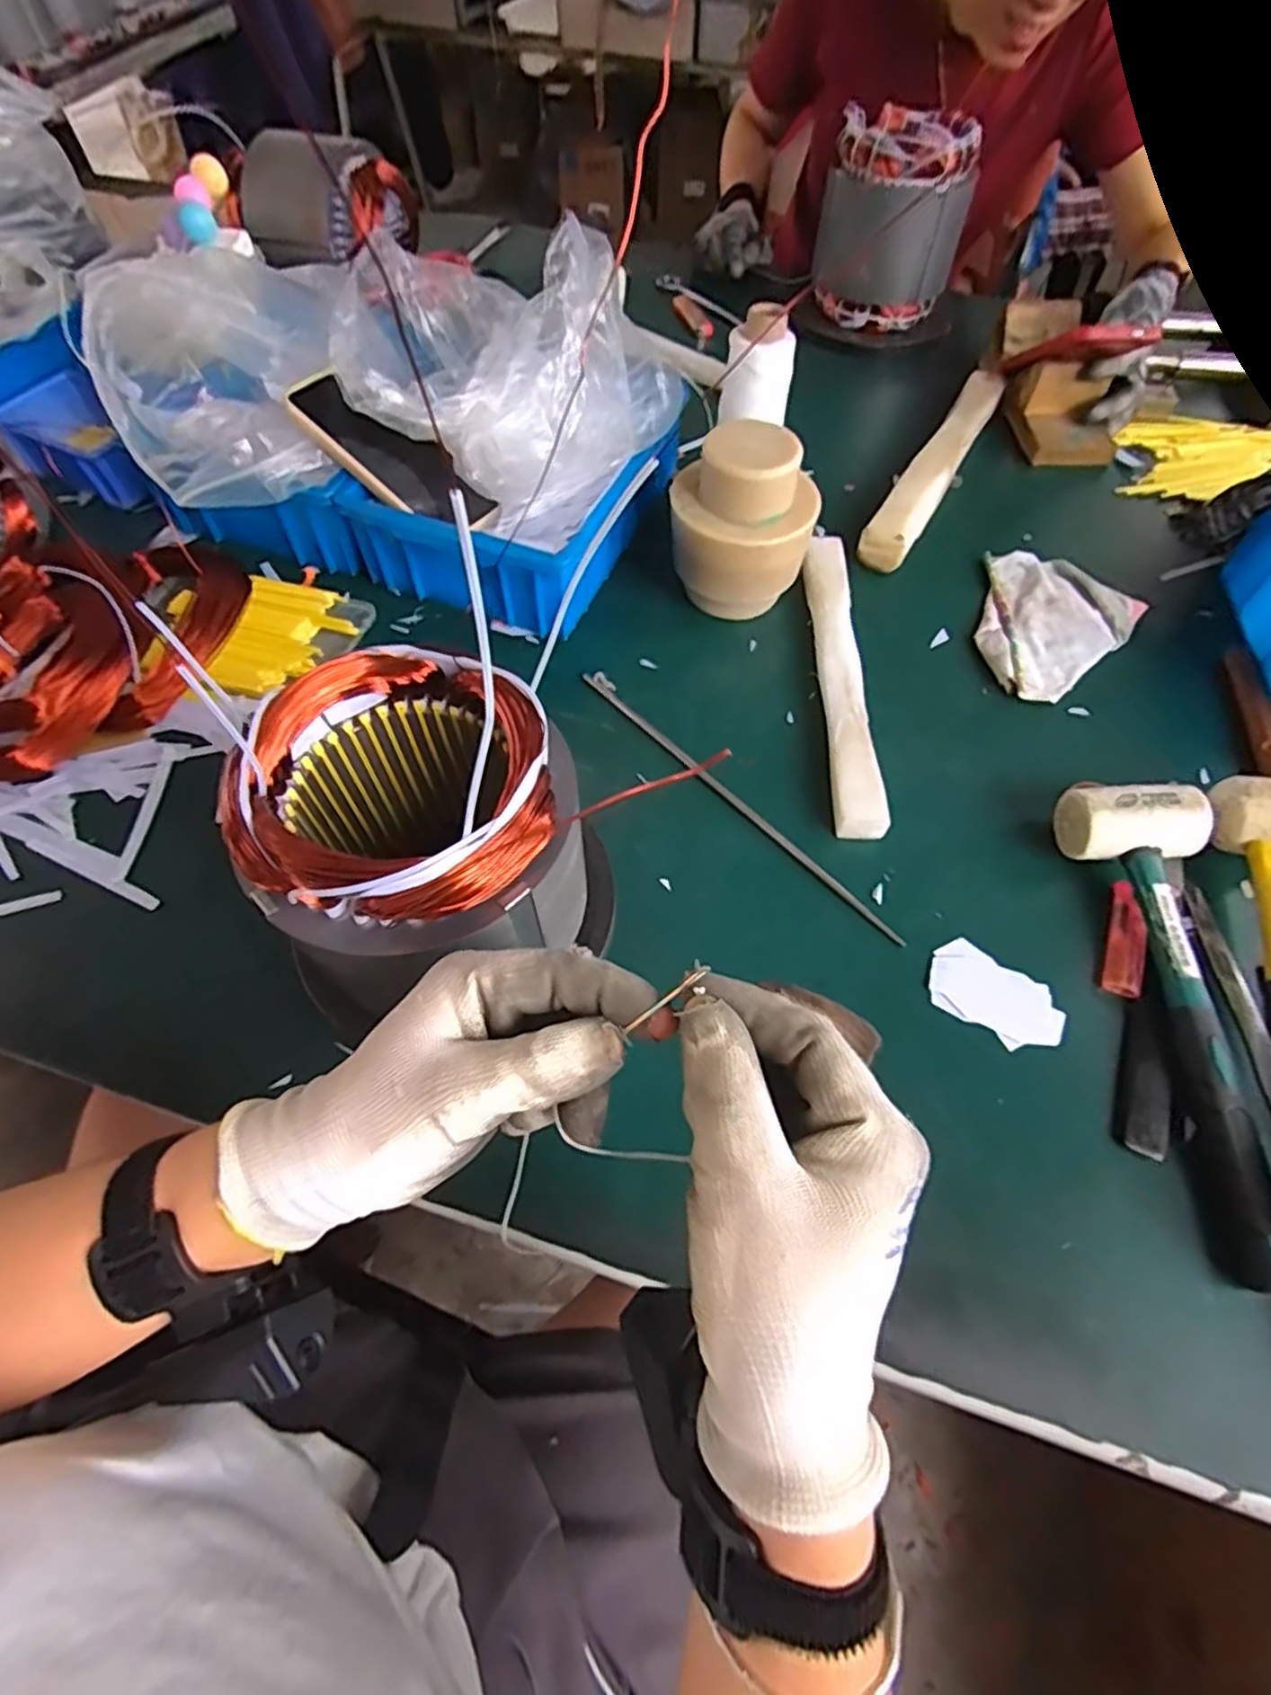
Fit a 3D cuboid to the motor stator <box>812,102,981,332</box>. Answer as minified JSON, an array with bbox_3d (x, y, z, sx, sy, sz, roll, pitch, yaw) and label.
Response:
[{"bbox_3d":[0.298,-0.723,0.825,0.149,0.163,0.149,17,60,9],"label":"motor stator"}]

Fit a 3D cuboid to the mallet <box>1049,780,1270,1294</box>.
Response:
[{"bbox_3d":[0.327,0.085,0.414,0.079,0.050,0.285,-3,59,-3],"label":"mallet"}]

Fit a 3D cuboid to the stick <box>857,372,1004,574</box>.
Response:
[{"bbox_3d":[0.298,-0.376,0.704,0.040,0.031,0.339,28,63,15],"label":"stick"}]

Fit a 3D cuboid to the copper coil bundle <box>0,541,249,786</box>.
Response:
[{"bbox_3d":[-0.411,-0.155,0.536,0.247,0.056,0.164,-39,67,-21],"label":"copper coil bundle"}]

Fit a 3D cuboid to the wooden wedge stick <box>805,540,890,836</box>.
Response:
[{"bbox_3d":[0.160,-0.139,0.569,0.036,0.021,0.301,2,59,1],"label":"wooden wedge stick"}]

